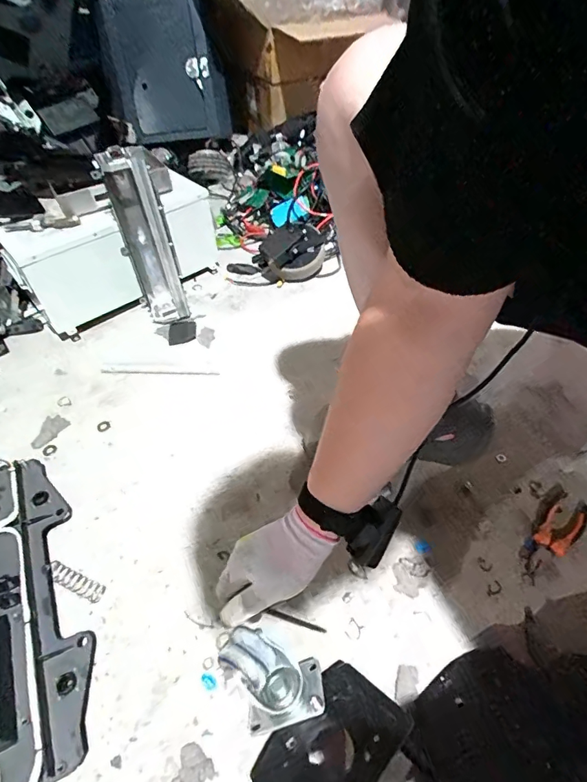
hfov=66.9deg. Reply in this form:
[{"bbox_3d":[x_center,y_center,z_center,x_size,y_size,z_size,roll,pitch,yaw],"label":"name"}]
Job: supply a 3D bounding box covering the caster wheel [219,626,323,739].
[{"bbox_3d":[-0.023,0.335,0.523,0.105,0.074,0.097,-12,50,-9],"label":"caster wheel"}]

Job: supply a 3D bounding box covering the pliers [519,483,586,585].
[{"bbox_3d":[0.385,0.216,0.665,0.060,0.025,0.173,33,57,26],"label":"pliers"}]

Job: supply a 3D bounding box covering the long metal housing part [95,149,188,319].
[{"bbox_3d":[-0.300,-0.299,0.920,0.099,0.362,0.083,-15,51,-12],"label":"long metal housing part"}]

